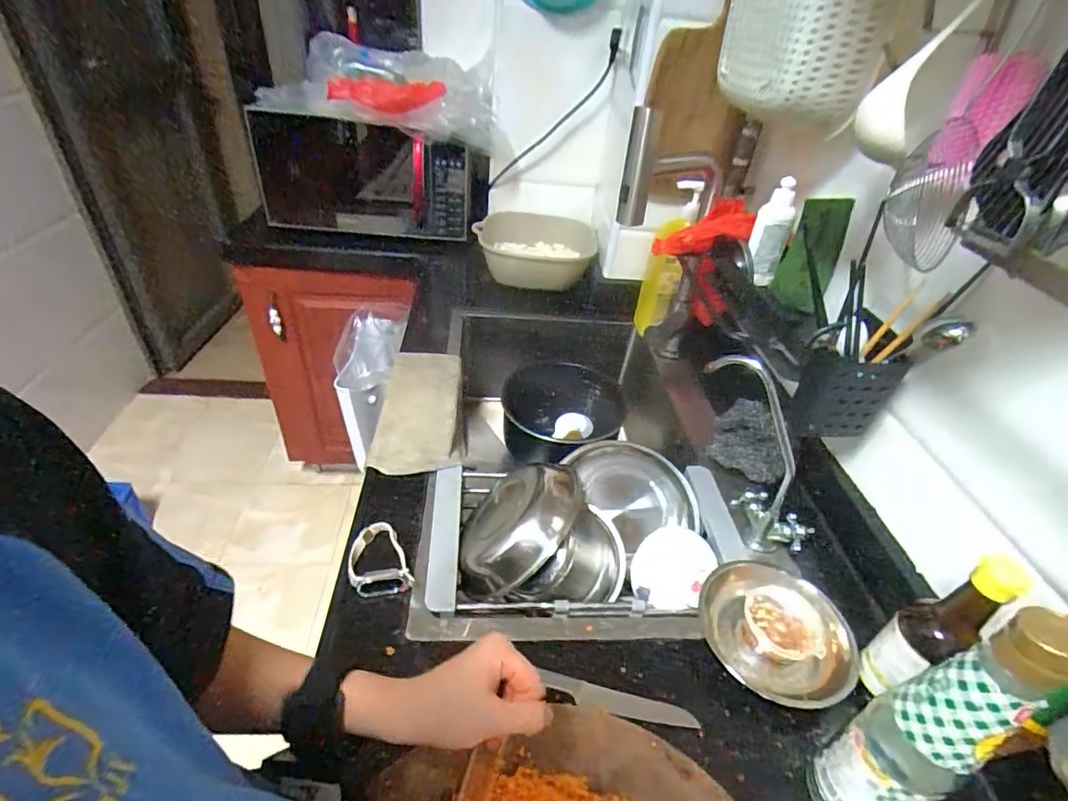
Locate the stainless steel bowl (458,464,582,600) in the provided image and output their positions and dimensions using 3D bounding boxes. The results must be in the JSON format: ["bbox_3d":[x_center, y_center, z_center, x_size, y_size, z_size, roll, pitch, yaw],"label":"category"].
[{"bbox_3d":[-0.020,0.150,0.615,0.078,0.155,0.162,43,23,-19],"label":"stainless steel bowl"}]

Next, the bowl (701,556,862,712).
[{"bbox_3d":[0.244,0.225,0.527,0.143,0.039,0.133,3,37,-2],"label":"bowl"}]

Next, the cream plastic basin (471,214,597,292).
[{"bbox_3d":[-0.002,-0.307,1.139,0.247,0.126,0.212,9,38,3],"label":"cream plastic basin"}]

